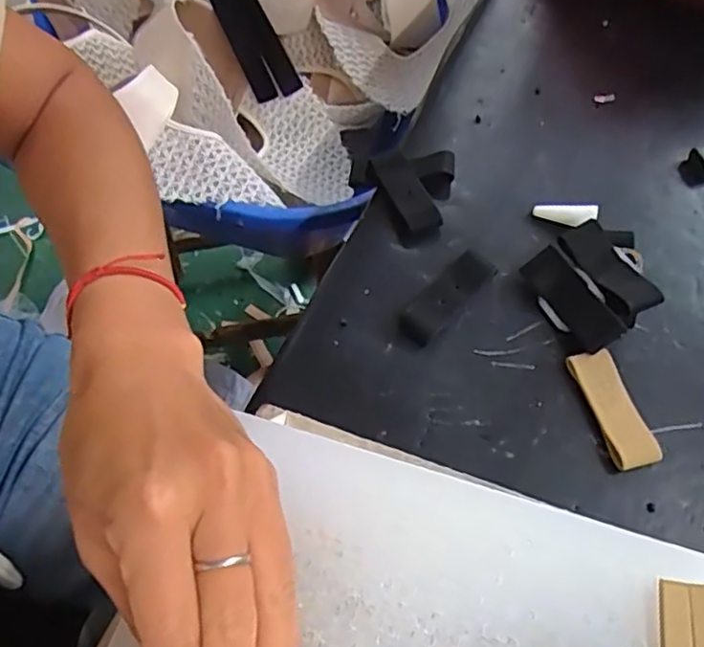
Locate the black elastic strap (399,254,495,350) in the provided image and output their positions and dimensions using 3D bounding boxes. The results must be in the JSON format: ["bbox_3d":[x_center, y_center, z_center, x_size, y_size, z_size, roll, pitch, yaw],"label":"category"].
[{"bbox_3d":[0.049,-0.014,0.339,0.021,0.007,0.061,38,66,20],"label":"black elastic strap"}]

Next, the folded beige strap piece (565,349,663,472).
[{"bbox_3d":[0.126,0.041,0.312,0.021,0.010,0.058,-12,60,-7],"label":"folded beige strap piece"}]

